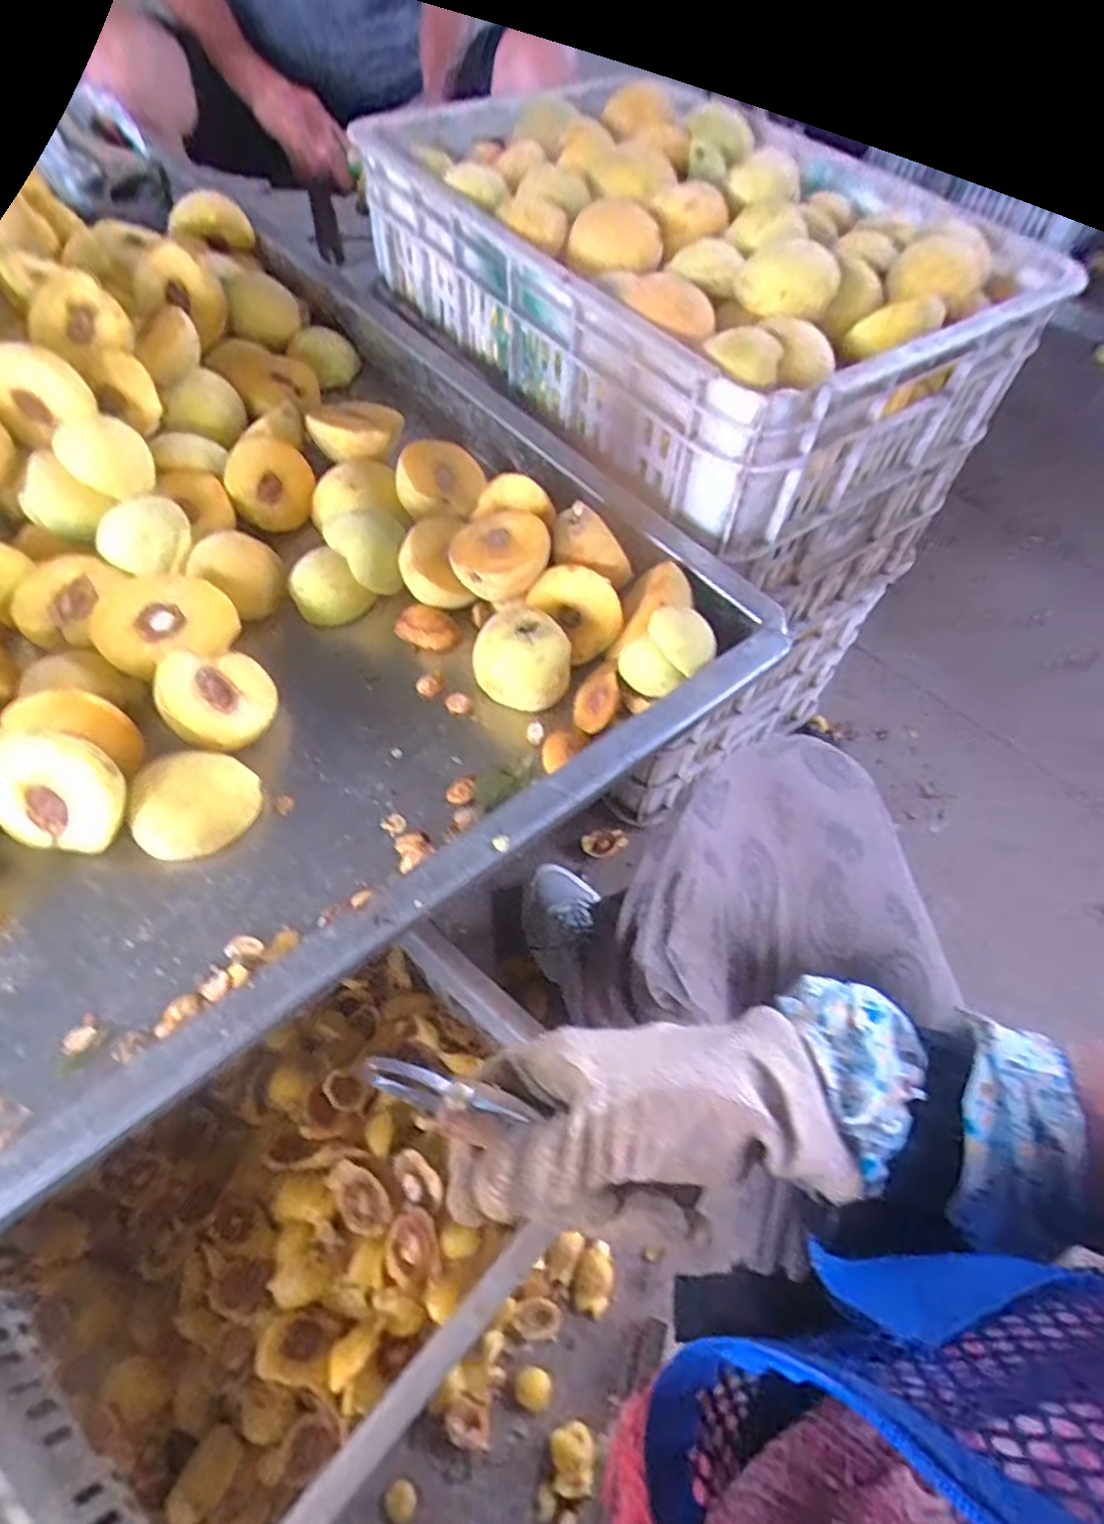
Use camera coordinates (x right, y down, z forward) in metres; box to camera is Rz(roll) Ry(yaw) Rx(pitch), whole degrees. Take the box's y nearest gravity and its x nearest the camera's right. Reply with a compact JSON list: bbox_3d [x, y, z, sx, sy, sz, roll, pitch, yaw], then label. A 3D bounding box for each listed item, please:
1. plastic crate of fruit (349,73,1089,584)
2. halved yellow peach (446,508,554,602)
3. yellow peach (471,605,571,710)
[{"bbox_3d":[0.098,-0.383,0.645,0.331,0.223,0.488,-31,64,-21],"label":"plastic crate of fruit"},{"bbox_3d":[-0.034,-0.141,0.487,0.060,0.030,0.073,-30,63,-20],"label":"halved yellow peach"},{"bbox_3d":[-0.018,-0.063,0.469,0.061,0.057,0.047,12,57,5],"label":"yellow peach"}]

